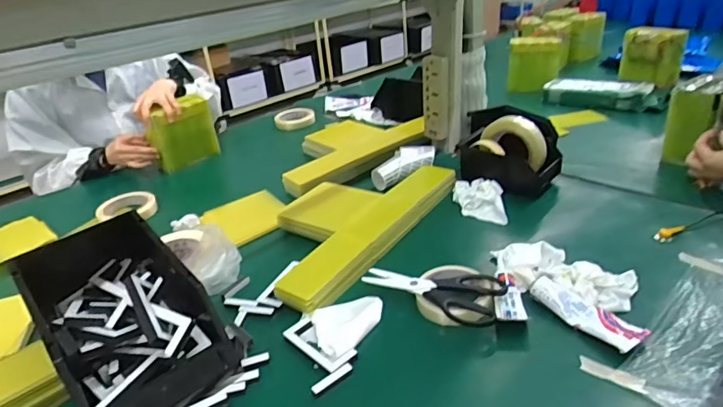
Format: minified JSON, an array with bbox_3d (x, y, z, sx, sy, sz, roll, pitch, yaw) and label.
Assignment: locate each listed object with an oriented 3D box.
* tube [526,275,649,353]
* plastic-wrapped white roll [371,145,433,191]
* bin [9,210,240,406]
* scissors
[{"bbox_3d":[0.269,0.135,0.575,0.049,0.021,0.133,-23,32,-28],"label":"tube"},{"bbox_3d":[0.087,-0.078,0.965,0.139,0.045,0.068,-24,33,-30],"label":"plastic-wrapped white roll"},{"bbox_3d":[-0.275,0.127,0.551,0.169,0.102,0.277,-22,51,-28],"label":"bin"},{"bbox_3d":[0.098,0.111,0.641,0.187,0.017,0.099,11,27,34],"label":"scissors"}]

